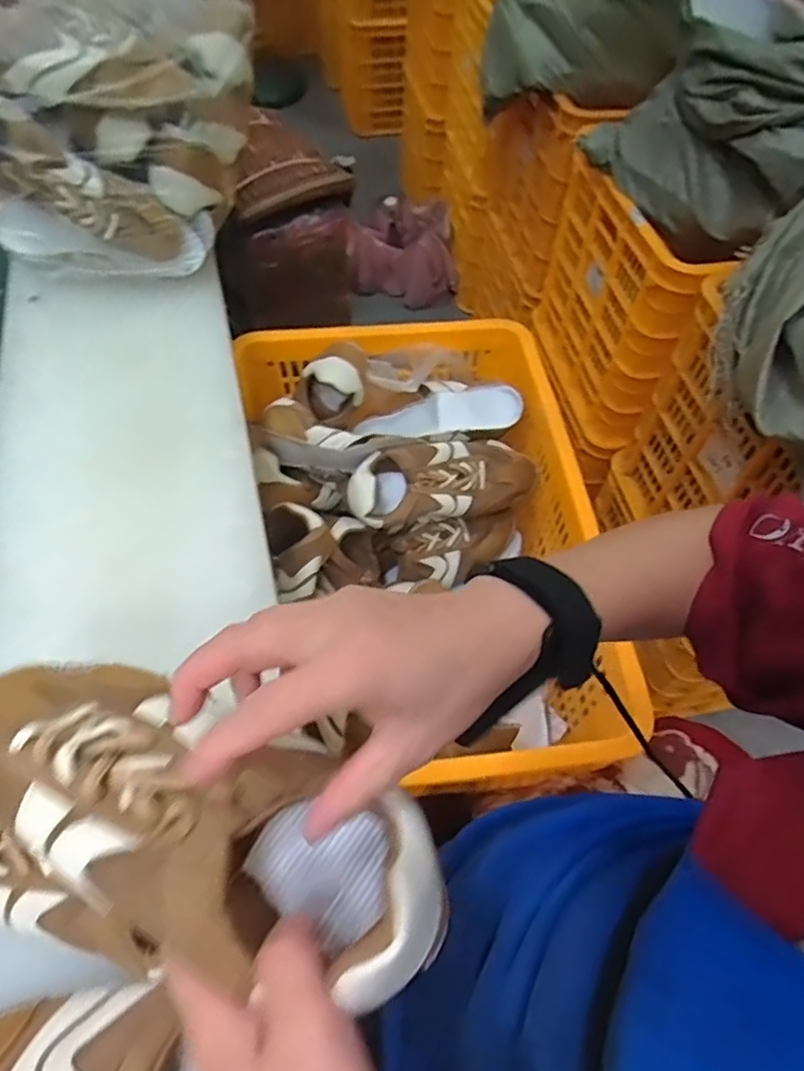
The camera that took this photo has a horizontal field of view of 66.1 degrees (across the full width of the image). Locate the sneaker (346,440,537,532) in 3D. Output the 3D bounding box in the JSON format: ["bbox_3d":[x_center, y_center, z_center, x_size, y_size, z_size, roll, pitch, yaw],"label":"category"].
[{"bbox_3d":[0.053,-0.068,0.816,0.247,0.084,0.097,-10,59,-9],"label":"sneaker"}]

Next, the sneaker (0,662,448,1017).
[{"bbox_3d":[-0.093,0.118,0.268,0.224,0.075,0.084,22,60,12],"label":"sneaker"}]

